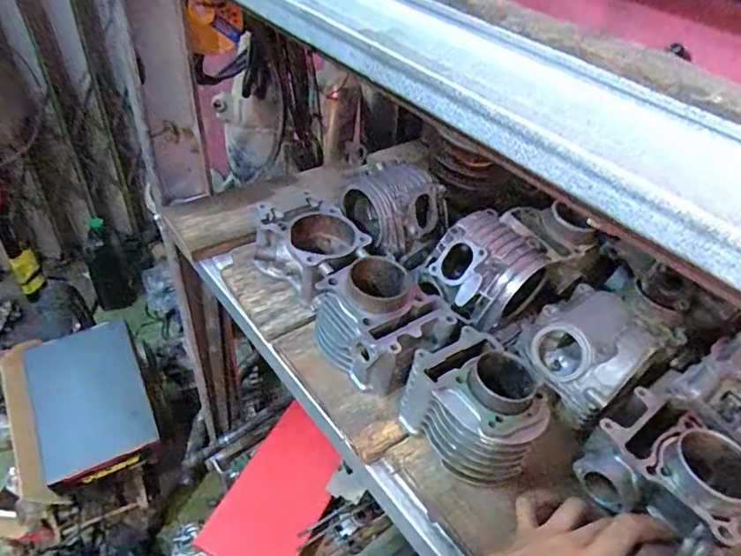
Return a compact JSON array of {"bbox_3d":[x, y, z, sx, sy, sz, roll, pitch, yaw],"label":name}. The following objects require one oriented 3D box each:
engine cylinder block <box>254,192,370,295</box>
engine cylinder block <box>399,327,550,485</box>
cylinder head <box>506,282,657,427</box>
[{"bbox_3d":[-0.076,-0.039,0.638,0.125,0.065,0.121,-9,45,-17],"label":"engine cylinder block"},{"bbox_3d":[0.096,0.118,0.485,0.098,0.078,0.122,-21,49,-27],"label":"engine cylinder block"},{"bbox_3d":[0.217,0.074,0.543,0.109,0.077,0.114,-22,50,-28],"label":"cylinder head"}]

